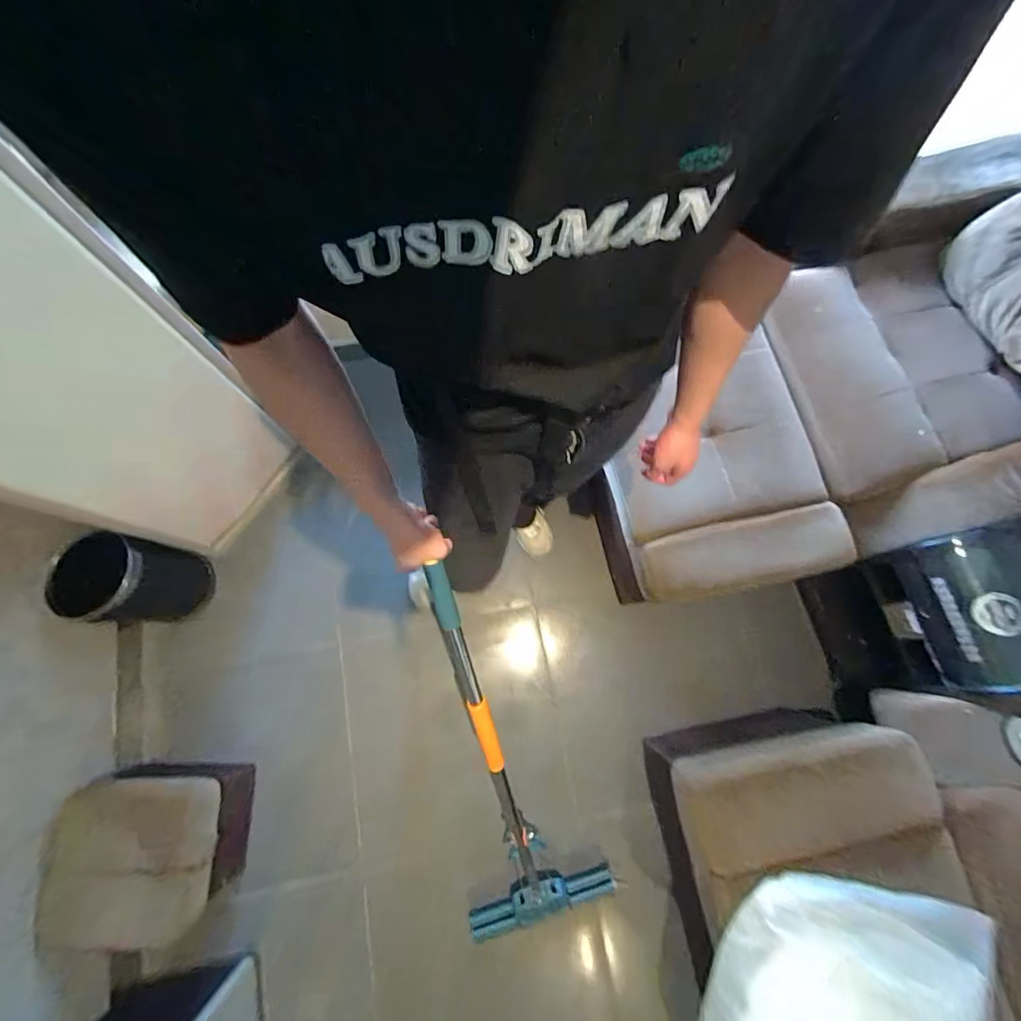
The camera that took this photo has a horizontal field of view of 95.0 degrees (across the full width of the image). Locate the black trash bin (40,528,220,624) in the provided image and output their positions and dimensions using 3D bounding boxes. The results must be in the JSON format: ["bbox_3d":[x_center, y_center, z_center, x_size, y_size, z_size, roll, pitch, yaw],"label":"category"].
[{"bbox_3d":[-0.986,0.184,1.233,0.220,0.332,0.203,0,76,-1],"label":"black trash bin"}]

